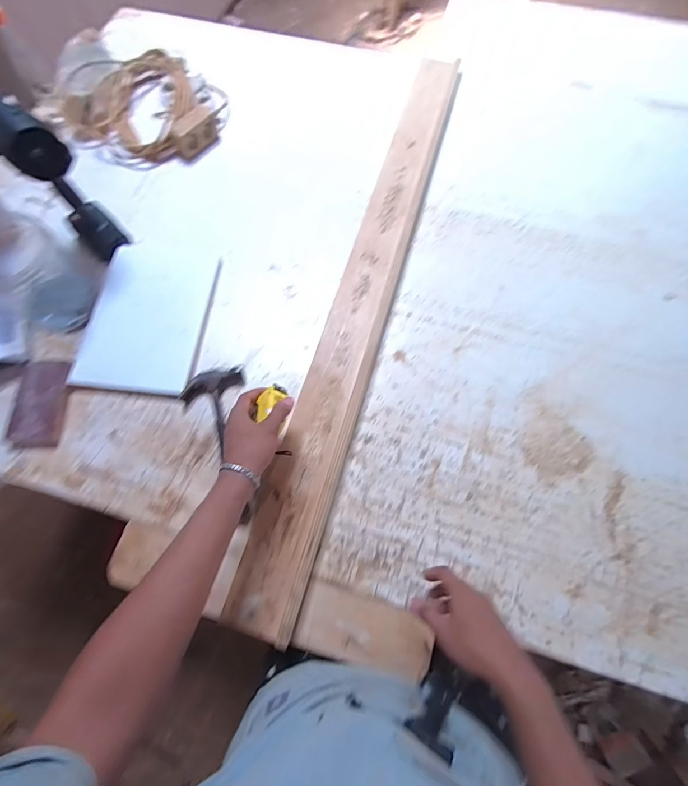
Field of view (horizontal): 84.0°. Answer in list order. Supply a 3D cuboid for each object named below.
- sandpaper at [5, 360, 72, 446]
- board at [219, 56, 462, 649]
[{"bbox_3d":[-0.521,0.017,0.660,0.081,0.020,0.151,0,70,1],"label":"sandpaper"},{"bbox_3d":[0.056,-0.234,0.749,0.106,0.038,1.257,15,71,7],"label":"board"}]

